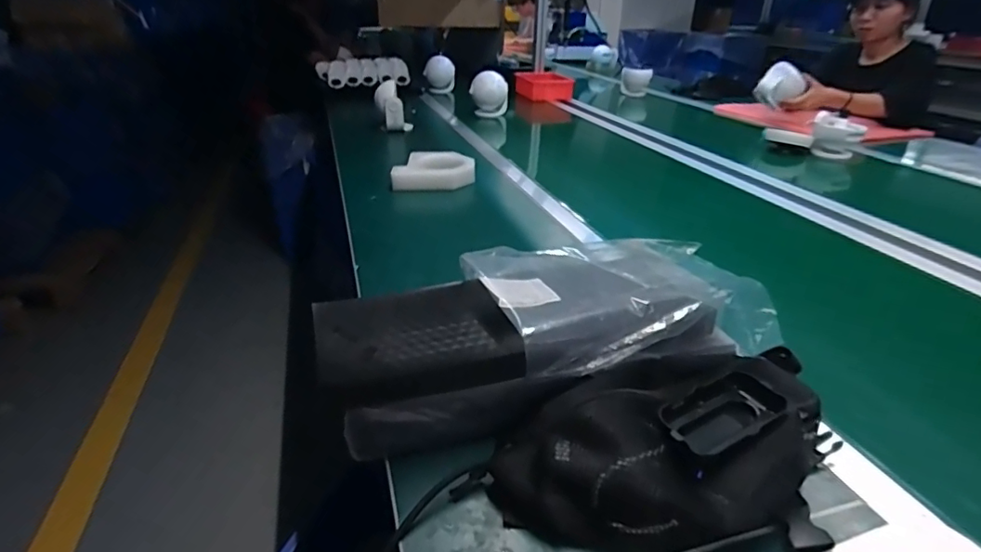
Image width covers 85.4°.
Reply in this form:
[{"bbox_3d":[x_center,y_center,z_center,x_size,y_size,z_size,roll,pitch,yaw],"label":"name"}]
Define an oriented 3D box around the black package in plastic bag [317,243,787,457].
[{"bbox_3d":[0.045,0.048,0.528,0.397,0.106,0.185,-4,29,-11],"label":"black package in plastic bag"}]

